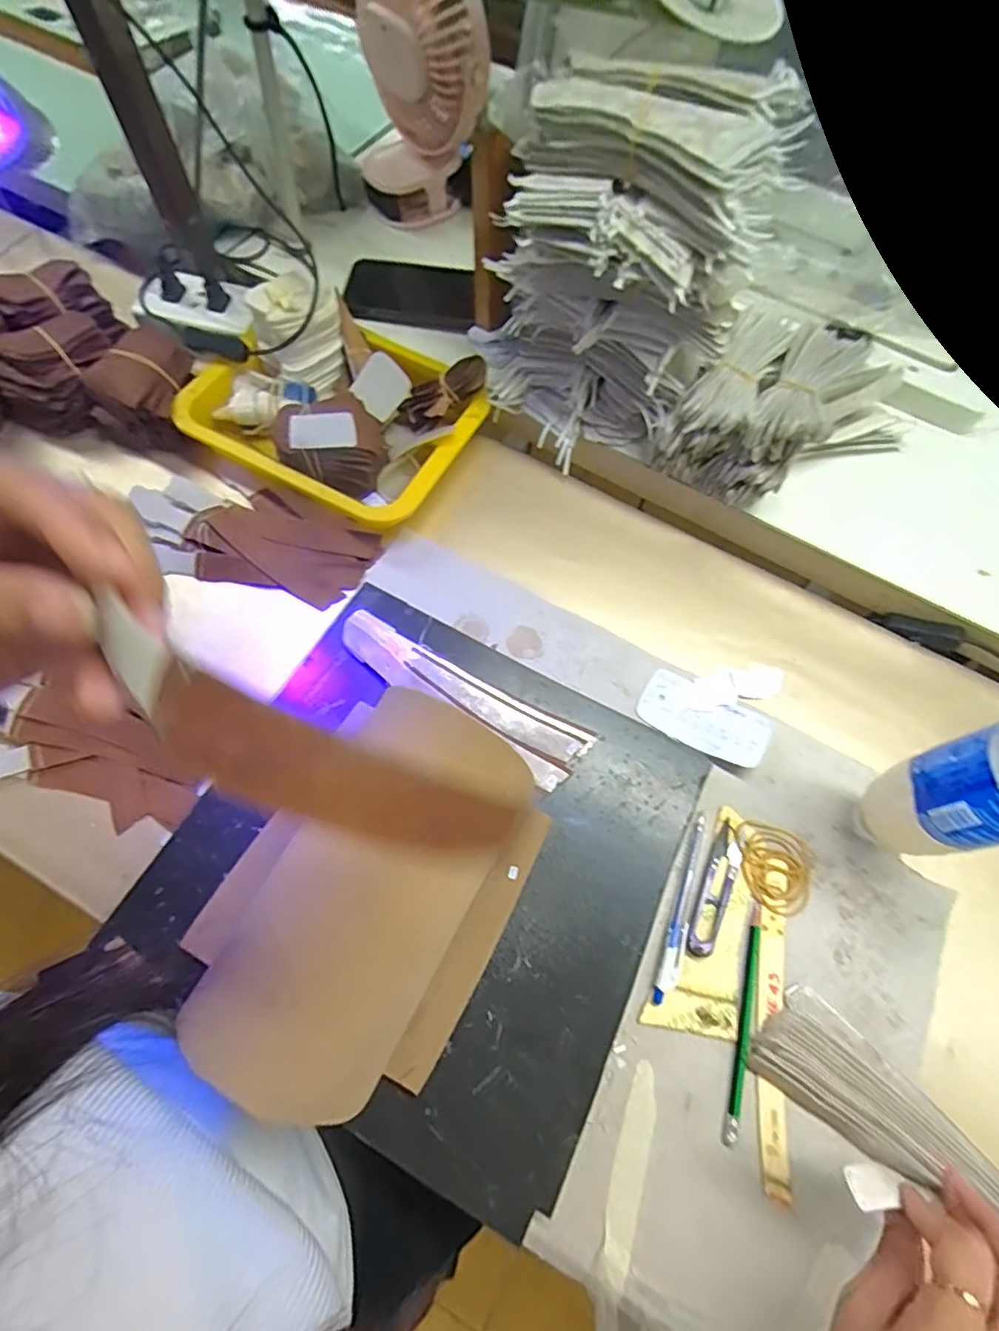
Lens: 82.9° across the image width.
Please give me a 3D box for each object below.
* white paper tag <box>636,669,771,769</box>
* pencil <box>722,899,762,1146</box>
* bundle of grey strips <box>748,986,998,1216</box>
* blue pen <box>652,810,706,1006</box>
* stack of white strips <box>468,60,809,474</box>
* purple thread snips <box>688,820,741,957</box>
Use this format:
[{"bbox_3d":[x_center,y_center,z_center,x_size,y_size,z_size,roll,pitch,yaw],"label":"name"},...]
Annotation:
[{"bbox_3d":[0.169,0.043,0.470,0.103,0.009,0.054,27,69,14],"label":"white paper tag"},{"bbox_3d":[0.170,0.240,0.385,0.010,0.011,0.147,17,68,4],"label":"pencil"},{"bbox_3d":[0.262,0.295,0.360,0.203,0.015,0.064,36,49,12],"label":"bundle of grey strips"},{"bbox_3d":[0.135,0.173,0.410,0.013,0.009,0.134,21,68,6],"label":"blue pen"},{"bbox_3d":[0.096,-0.331,0.478,0.208,0.217,0.184,40,71,12],"label":"stack of white strips"},{"bbox_3d":[0.161,0.164,0.414,0.021,0.009,0.095,25,69,7],"label":"purple thread snips"}]

